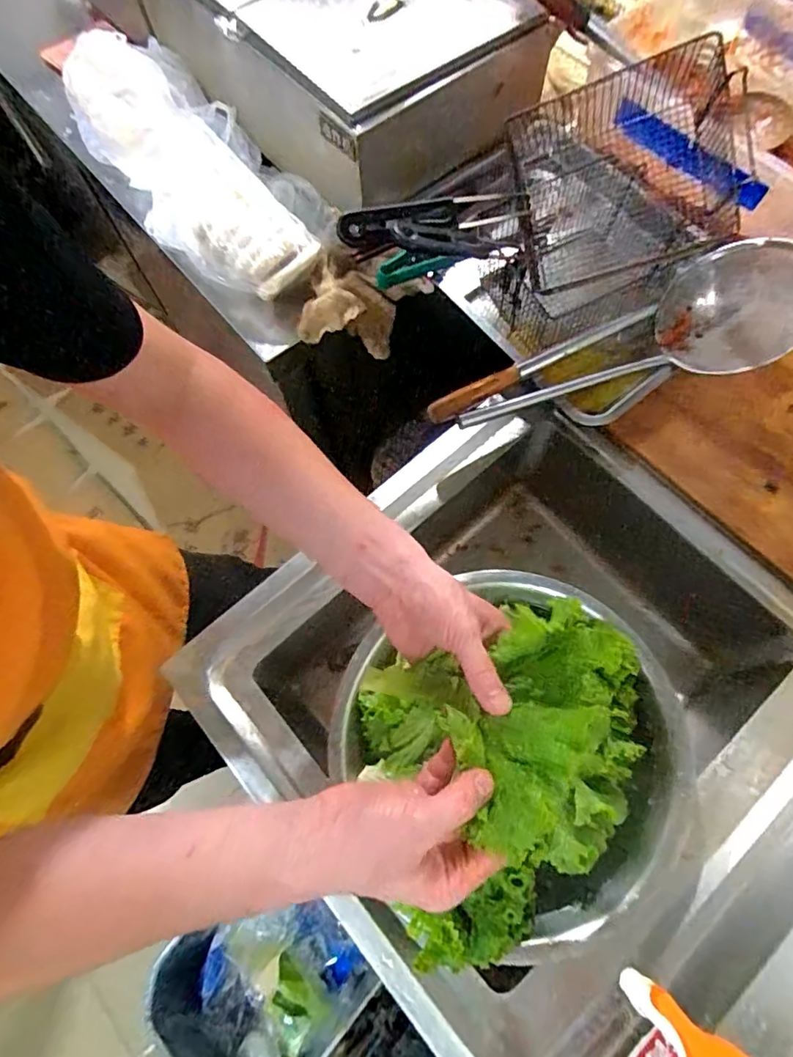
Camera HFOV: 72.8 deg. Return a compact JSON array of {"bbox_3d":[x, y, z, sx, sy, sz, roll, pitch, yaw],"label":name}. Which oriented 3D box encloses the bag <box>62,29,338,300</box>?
[{"bbox_3d":[-0.262,-0.485,0.724,0.184,0.130,0.429,-43,74,-13],"label":"bag"}]

